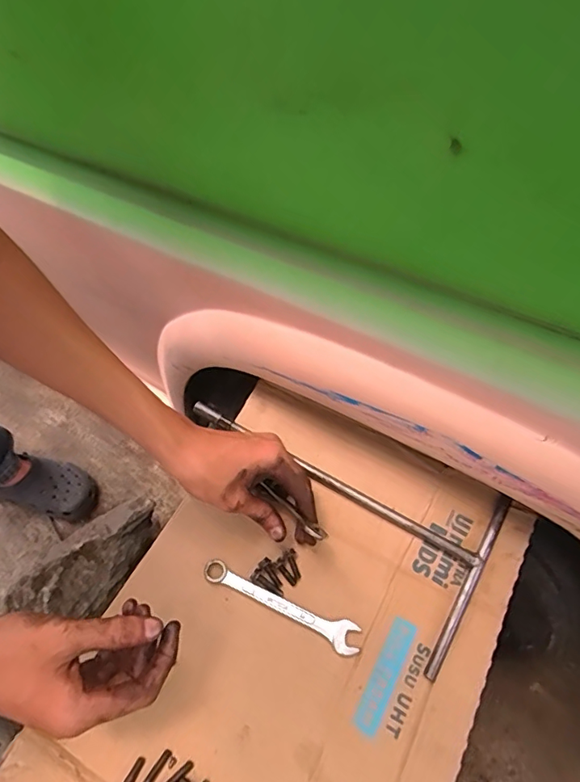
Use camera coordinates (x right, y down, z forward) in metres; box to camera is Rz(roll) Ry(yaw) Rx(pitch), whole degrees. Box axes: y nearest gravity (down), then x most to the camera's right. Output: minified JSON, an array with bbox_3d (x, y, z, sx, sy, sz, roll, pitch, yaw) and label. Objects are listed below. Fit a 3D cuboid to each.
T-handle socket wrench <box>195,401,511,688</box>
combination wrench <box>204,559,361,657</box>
[{"bbox_3d":[0.027,0.096,0.454,0.303,0.031,0.150,27,58,19],"label":"T-handle socket wrench"},{"bbox_3d":[-0.010,0.180,0.414,0.141,0.005,0.023,22,59,12],"label":"combination wrench"}]

